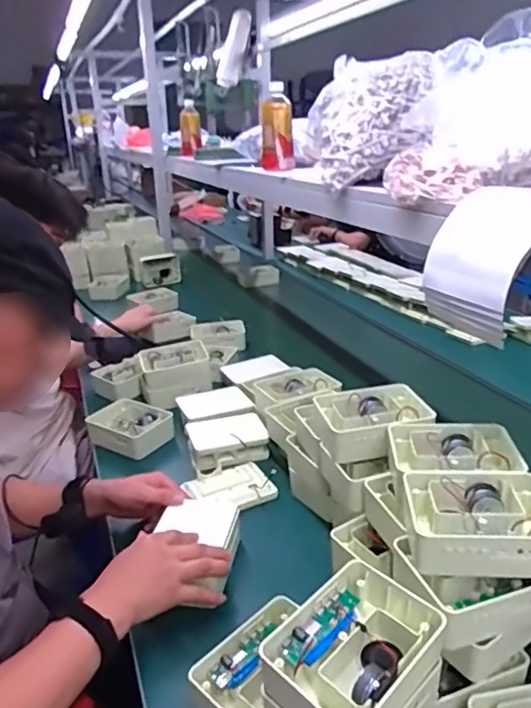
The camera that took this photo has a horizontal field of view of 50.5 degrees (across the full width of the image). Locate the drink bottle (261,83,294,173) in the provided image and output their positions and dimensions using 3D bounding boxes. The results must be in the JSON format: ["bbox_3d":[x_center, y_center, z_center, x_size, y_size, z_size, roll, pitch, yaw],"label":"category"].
[{"bbox_3d":[0.026,-0.506,1.261,0.068,0.173,0.075,-1,21,1],"label":"drink bottle"}]

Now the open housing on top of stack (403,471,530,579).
[{"bbox_3d":[0.219,0.169,0.580,0.144,0.049,0.110,0,21,4],"label":"open housing on top of stack"}]

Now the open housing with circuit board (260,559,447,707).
[{"bbox_3d":[0.076,0.264,0.500,0.151,0.049,0.110,-21,28,-40],"label":"open housing with circuit board"}]

